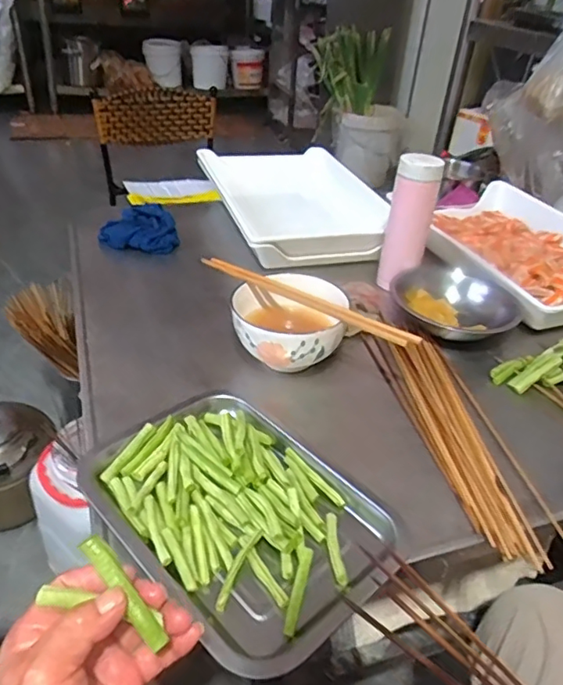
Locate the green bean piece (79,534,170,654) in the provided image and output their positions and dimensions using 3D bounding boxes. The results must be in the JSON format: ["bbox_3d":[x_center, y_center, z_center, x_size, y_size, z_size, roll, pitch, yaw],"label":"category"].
[{"bbox_3d":[-0.084,0.131,0.299,0.065,0.005,0.012,49,49,10],"label":"green bean piece"}]

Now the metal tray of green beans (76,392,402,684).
[{"bbox_3d":[-0.037,0.139,0.472,0.244,0.028,0.179,32,44,33],"label":"metal tray of green beans"}]

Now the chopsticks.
[{"bbox_3d":[0.020,-0.051,0.625,0.280,0.017,0.015,25,40,27],"label":"chopsticks"}]

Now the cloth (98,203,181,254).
[{"bbox_3d":[-0.228,-0.185,0.901,0.121,0.040,0.127,-5,36,-13],"label":"cloth"}]

